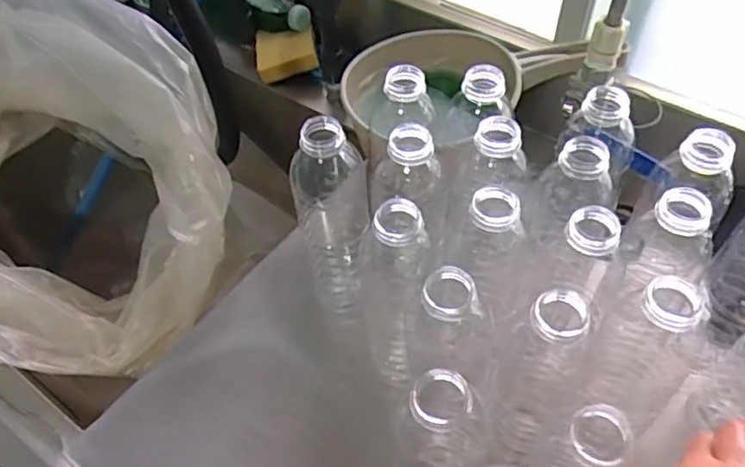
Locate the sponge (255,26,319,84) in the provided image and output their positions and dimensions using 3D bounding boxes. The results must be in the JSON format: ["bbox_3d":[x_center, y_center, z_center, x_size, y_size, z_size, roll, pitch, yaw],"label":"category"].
[{"bbox_3d":[-0.112,-0.233,0.823,0.075,0.027,0.077,-10,52,-6],"label":"sponge"}]

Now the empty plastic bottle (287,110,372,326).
[{"bbox_3d":[-0.034,0.001,0.547,0.062,0.221,0.055,-6,52,-3],"label":"empty plastic bottle"}]

